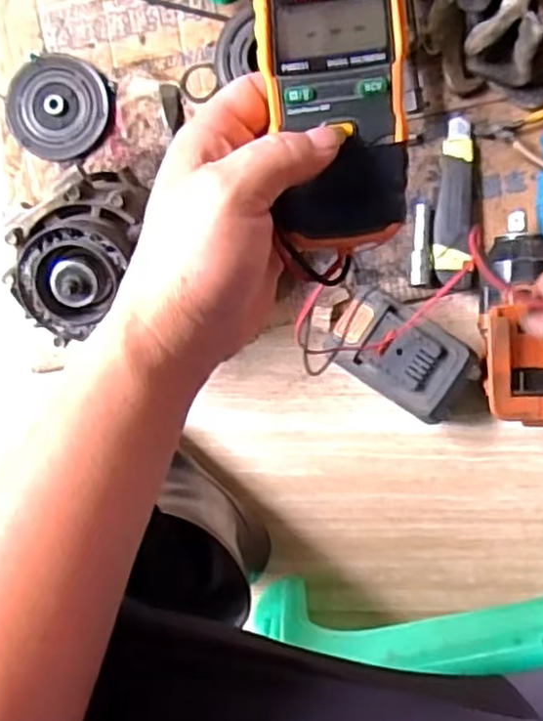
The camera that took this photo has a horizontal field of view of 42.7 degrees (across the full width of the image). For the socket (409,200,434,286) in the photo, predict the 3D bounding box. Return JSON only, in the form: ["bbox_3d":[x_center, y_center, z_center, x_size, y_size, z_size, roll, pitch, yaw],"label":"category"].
[{"bbox_3d":[0.142,-0.108,0.658,0.019,0.014,0.077,1,89,6],"label":"socket"}]

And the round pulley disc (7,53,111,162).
[{"bbox_3d":[-0.220,-0.260,0.714,0.106,0.018,0.101,0,89,6],"label":"round pulley disc"}]

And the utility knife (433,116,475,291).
[{"bbox_3d":[0.176,-0.149,0.655,0.035,0.021,0.160,6,90,6],"label":"utility knife"}]

